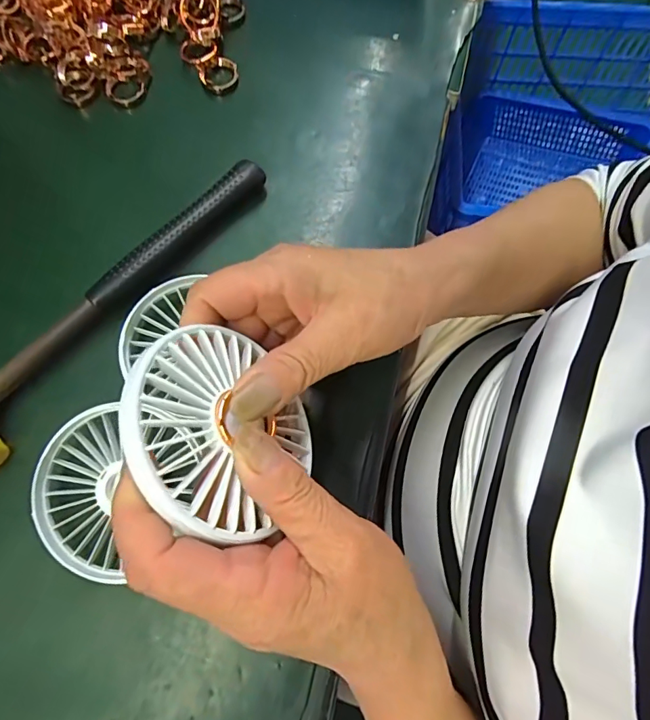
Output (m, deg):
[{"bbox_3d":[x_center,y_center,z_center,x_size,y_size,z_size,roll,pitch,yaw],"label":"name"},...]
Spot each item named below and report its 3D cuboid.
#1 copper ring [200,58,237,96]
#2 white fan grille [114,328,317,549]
[{"bbox_3d":[-0.076,-0.205,0.323,0.027,0.008,0.024,-11,75,-4],"label":"copper ring"},{"bbox_3d":[-0.040,0.025,0.178,0.011,0.081,0.080,-26,103,34],"label":"white fan grille"}]

